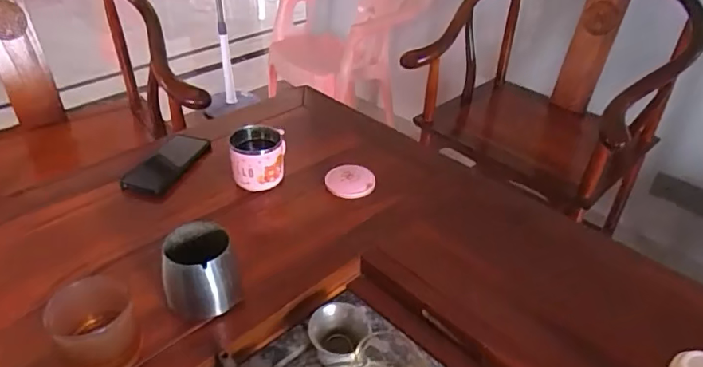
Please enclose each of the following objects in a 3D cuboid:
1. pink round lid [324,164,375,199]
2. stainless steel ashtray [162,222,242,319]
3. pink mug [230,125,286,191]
[{"bbox_3d":[-0.003,-0.006,0.805,0.075,0.015,0.074,-5,46,5],"label":"pink round lid"},{"bbox_3d":[-0.179,0.102,0.597,0.081,0.095,0.088,-11,38,-18],"label":"stainless steel ashtray"},{"bbox_3d":[-0.146,-0.041,0.798,0.080,0.083,0.081,-2,36,-6],"label":"pink mug"}]

